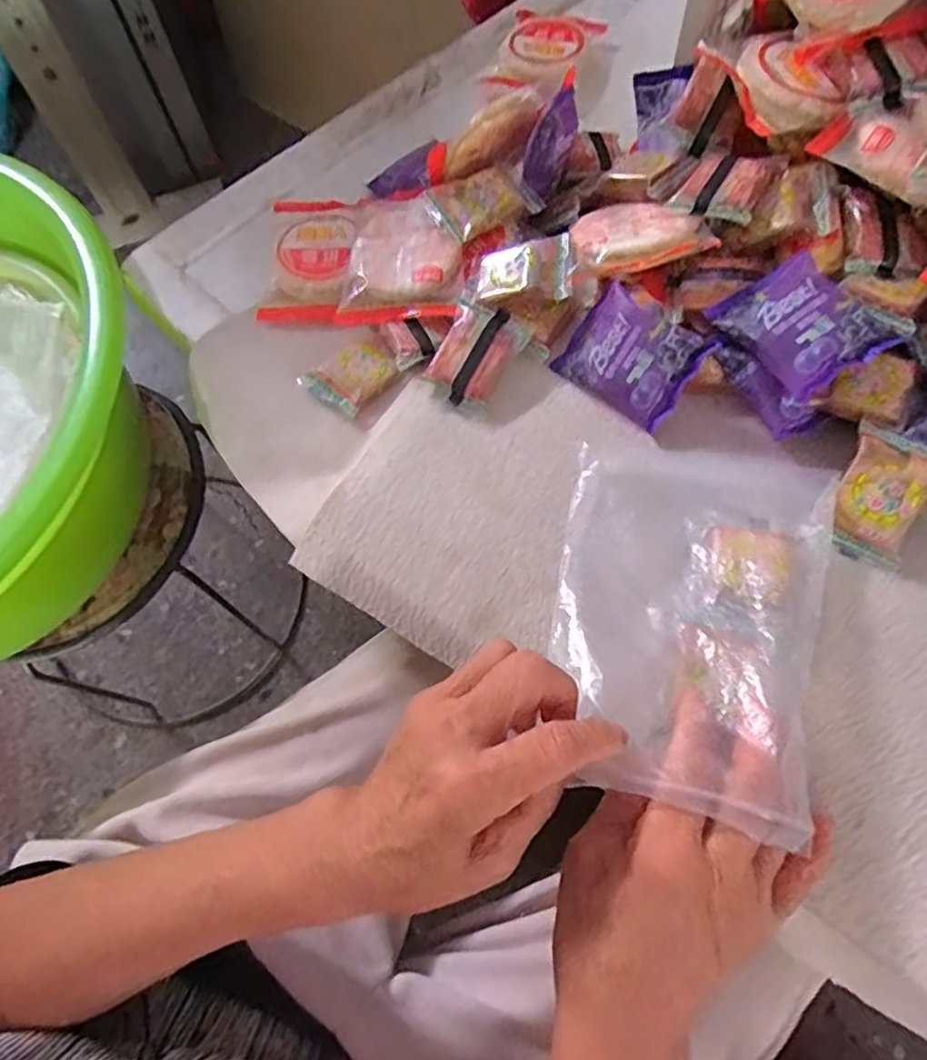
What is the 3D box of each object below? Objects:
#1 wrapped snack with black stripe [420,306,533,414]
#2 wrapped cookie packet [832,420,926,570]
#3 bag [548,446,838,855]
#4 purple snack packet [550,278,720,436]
[{"bbox_3d":[0.008,-0.111,0.412,0.045,0.017,0.059,32,73,13],"label":"wrapped snack with black stripe"},{"bbox_3d":[0.225,-0.018,0.347,0.047,0.015,0.066,30,93,19],"label":"wrapped cookie packet"},{"bbox_3d":[0.113,0.034,0.328,0.127,0.020,0.196,8,54,18],"label":"bag"},{"bbox_3d":[0.099,-0.105,0.392,0.078,0.061,0.015,41,30,20],"label":"purple snack packet"}]

